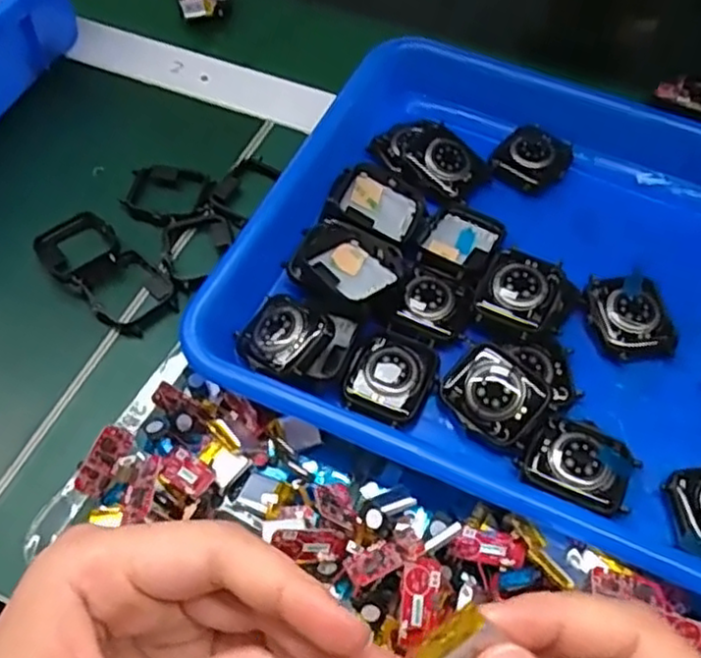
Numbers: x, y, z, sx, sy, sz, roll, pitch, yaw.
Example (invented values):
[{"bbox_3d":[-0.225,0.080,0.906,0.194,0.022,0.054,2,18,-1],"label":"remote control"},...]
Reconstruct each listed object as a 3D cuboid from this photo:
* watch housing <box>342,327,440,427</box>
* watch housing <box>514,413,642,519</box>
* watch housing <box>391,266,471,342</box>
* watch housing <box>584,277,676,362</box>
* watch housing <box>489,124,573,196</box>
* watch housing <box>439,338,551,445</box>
[{"bbox_3d":[0.019,0.021,0.311,0.035,0.010,0.040,23,59,13],"label":"watch housing"},{"bbox_3d":[0.096,0.055,0.289,0.043,0.008,0.033,22,59,13],"label":"watch housing"},{"bbox_3d":[0.039,-0.012,0.328,0.032,0.011,0.031,19,58,11],"label":"watch housing"},{"bbox_3d":[0.132,-0.006,0.328,0.037,0.011,0.042,-3,57,-3],"label":"watch housing"},{"bbox_3d":[0.099,-0.093,0.381,0.035,0.009,0.043,36,63,20],"label":"watch housing"},{"bbox_3d":[0.062,0.028,0.301,0.040,0.010,0.034,42,87,19],"label":"watch housing"}]

